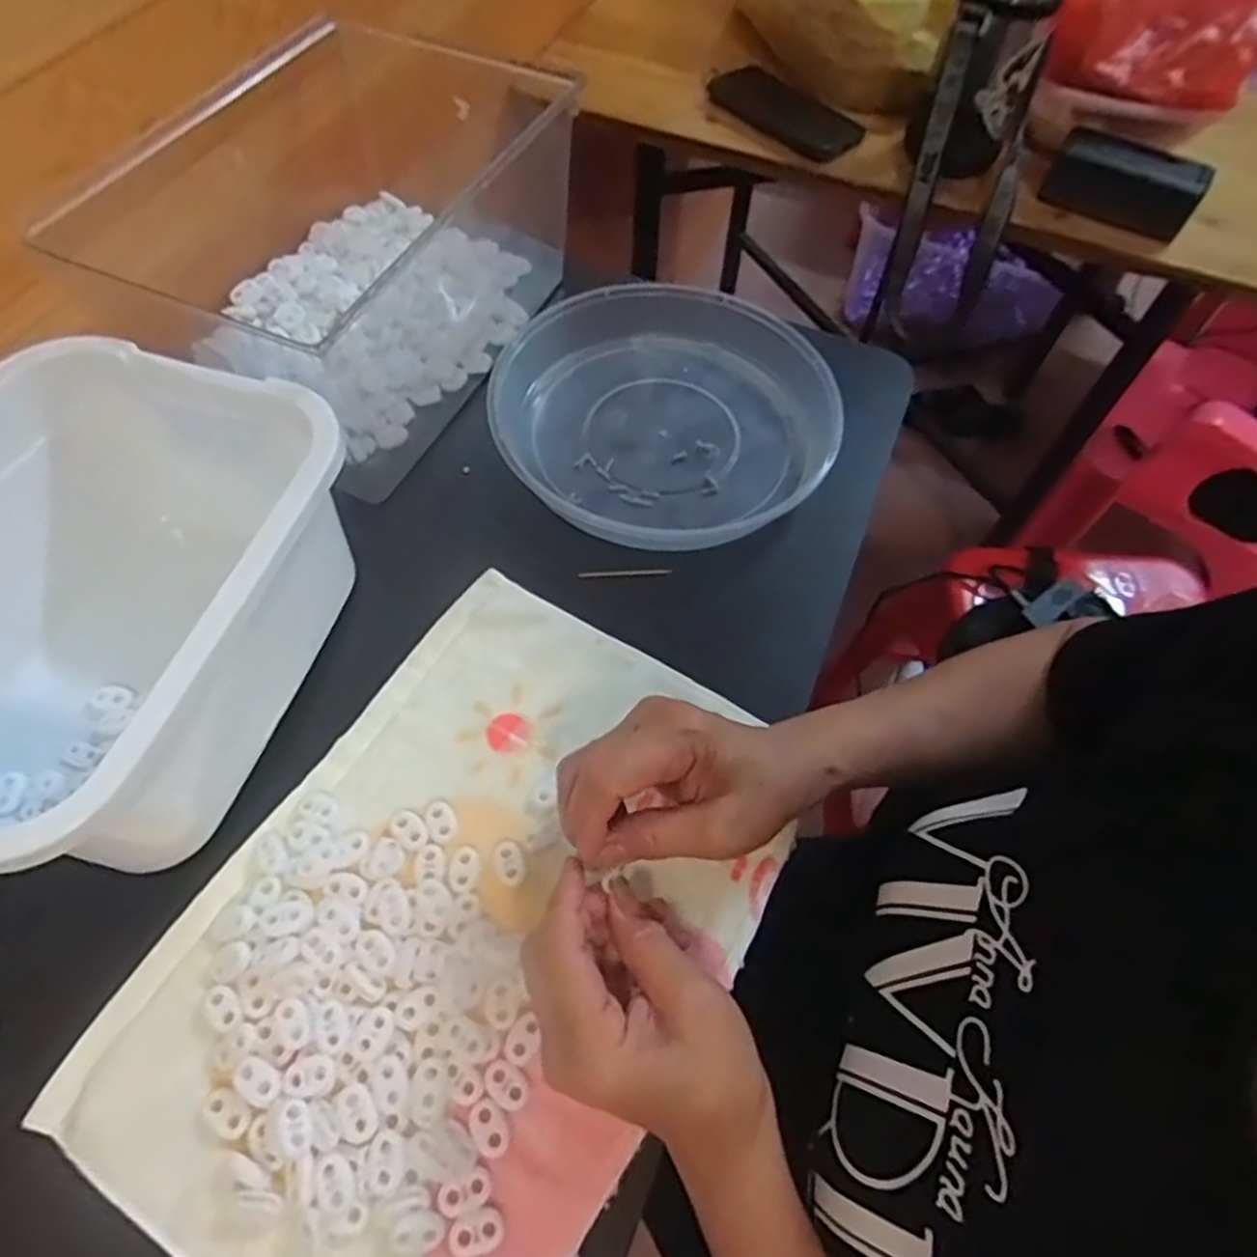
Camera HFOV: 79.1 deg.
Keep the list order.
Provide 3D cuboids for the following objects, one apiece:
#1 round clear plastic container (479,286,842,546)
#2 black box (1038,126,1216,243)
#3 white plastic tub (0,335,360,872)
[{"bbox_3d":[0.028,-0.150,0.525,0.218,0.049,0.226,1,59,-1],"label":"round clear plastic container"},{"bbox_3d":[0.462,-0.416,0.712,0.129,0.055,0.054,29,64,13],"label":"black box"},{"bbox_3d":[-0.275,-0.005,0.400,0.196,0.145,0.251,20,61,10],"label":"white plastic tub"}]

